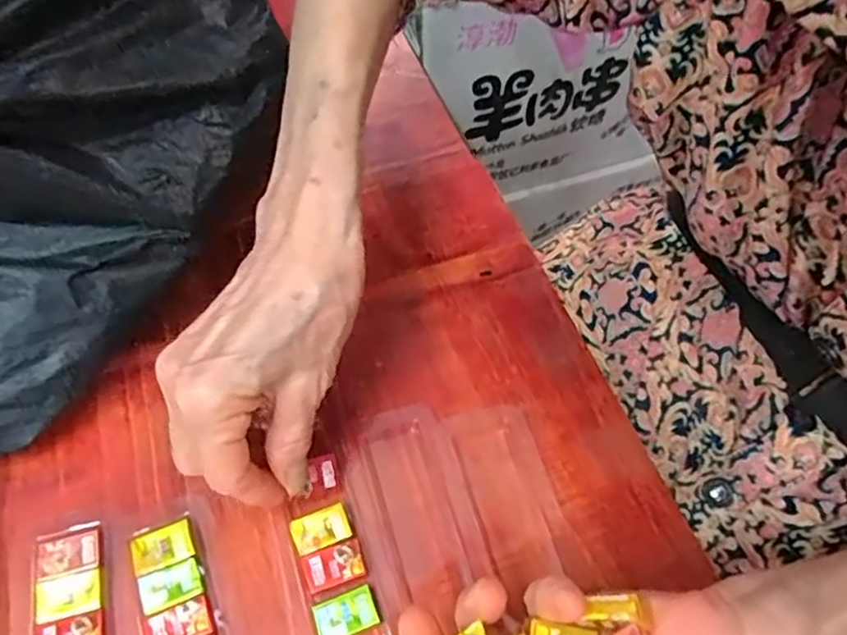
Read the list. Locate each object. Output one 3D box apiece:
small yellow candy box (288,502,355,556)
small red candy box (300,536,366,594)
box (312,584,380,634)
[{"bbox_3d":[-0.046,0.097,0.291,0.025,0.008,0.016,-20,60,-14],"label":"small yellow candy box"},{"bbox_3d":[-0.040,0.111,0.283,0.026,0.007,0.016,-19,60,-14],"label":"small red candy box"},{"bbox_3d":[-0.033,0.127,0.271,0.026,0.005,0.017,-18,60,-13],"label":"box"}]

